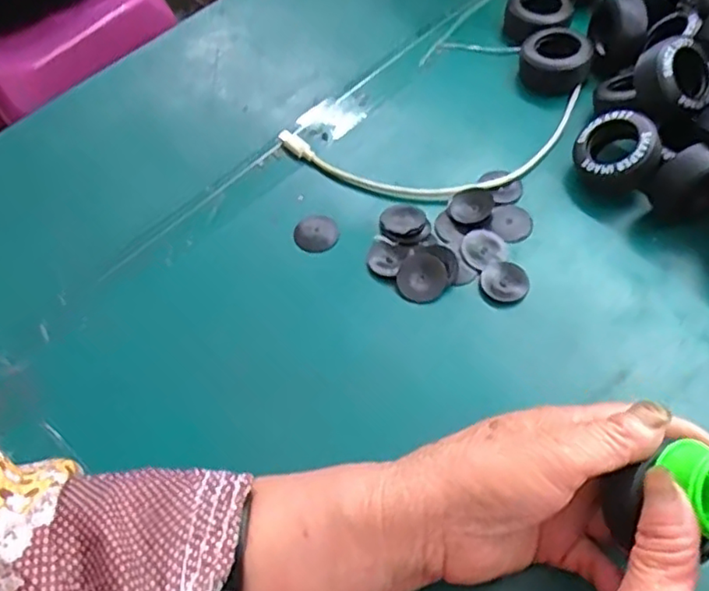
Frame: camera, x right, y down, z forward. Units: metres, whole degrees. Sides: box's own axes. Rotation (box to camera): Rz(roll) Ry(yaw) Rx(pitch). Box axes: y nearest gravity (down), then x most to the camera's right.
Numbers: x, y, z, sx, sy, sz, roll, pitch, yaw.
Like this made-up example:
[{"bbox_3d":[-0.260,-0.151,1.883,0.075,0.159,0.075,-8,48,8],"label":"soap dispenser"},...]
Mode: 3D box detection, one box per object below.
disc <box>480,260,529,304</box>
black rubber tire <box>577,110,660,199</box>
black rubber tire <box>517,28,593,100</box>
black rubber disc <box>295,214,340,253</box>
[{"bbox_3d":[0.088,-0.009,0.363,0.026,0.004,0.027,-1,57,1],"label":"disc"},{"bbox_3d":[0.163,-0.086,0.388,0.048,0.026,0.050,-29,56,24],"label":"black rubber tire"},{"bbox_3d":[0.143,-0.165,0.448,0.047,0.030,0.041,15,59,11],"label":"black rubber tire"},{"bbox_3d":[-0.024,-0.039,0.387,0.026,0.005,0.025,-1,57,1],"label":"black rubber disc"}]

